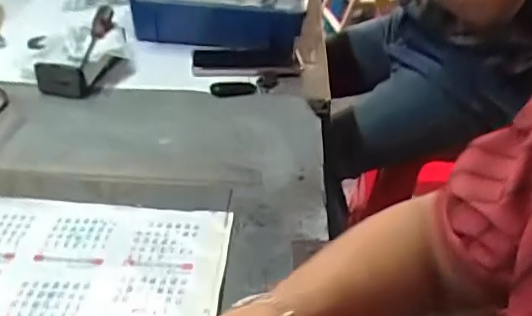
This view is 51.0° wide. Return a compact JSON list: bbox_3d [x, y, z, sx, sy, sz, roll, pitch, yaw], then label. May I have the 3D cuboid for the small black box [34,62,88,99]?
[{"bbox_3d":[-0.282,-0.104,0.756,0.069,0.046,0.021,7,35,10],"label":"small black box"}]

